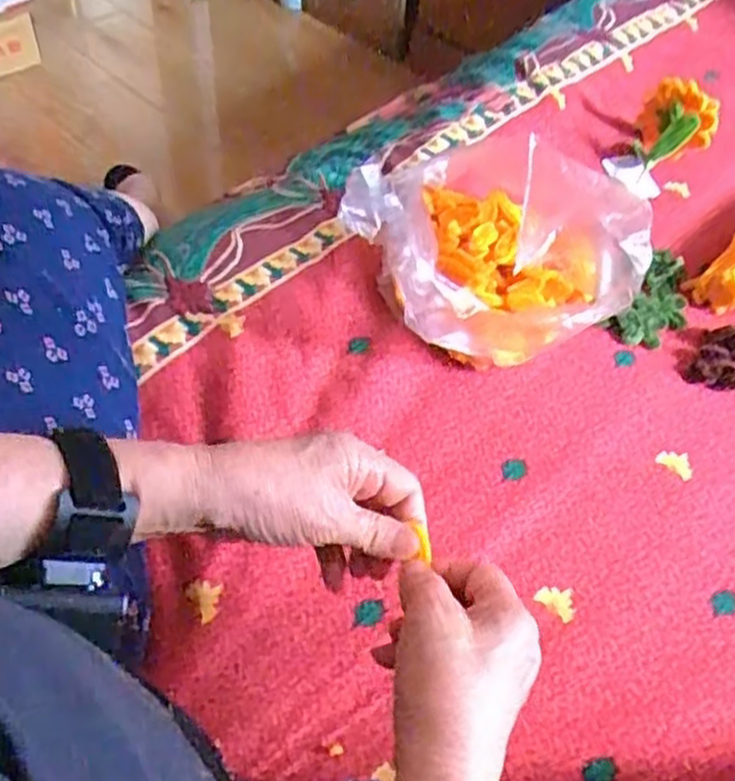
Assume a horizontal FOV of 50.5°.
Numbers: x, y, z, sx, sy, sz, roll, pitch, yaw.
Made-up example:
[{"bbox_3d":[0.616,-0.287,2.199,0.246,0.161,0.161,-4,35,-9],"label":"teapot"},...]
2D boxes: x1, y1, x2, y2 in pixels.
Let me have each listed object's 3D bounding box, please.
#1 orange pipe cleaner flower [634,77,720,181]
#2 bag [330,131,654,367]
[{"bbox_3d":[0.308,-0.263,0.786,0.077,0.070,0.107,23,55,12],"label":"orange pipe cleaner flower"},{"bbox_3d":[0.086,-0.102,0.600,0.184,0.149,0.170,-24,57,-22],"label":"bag"}]

